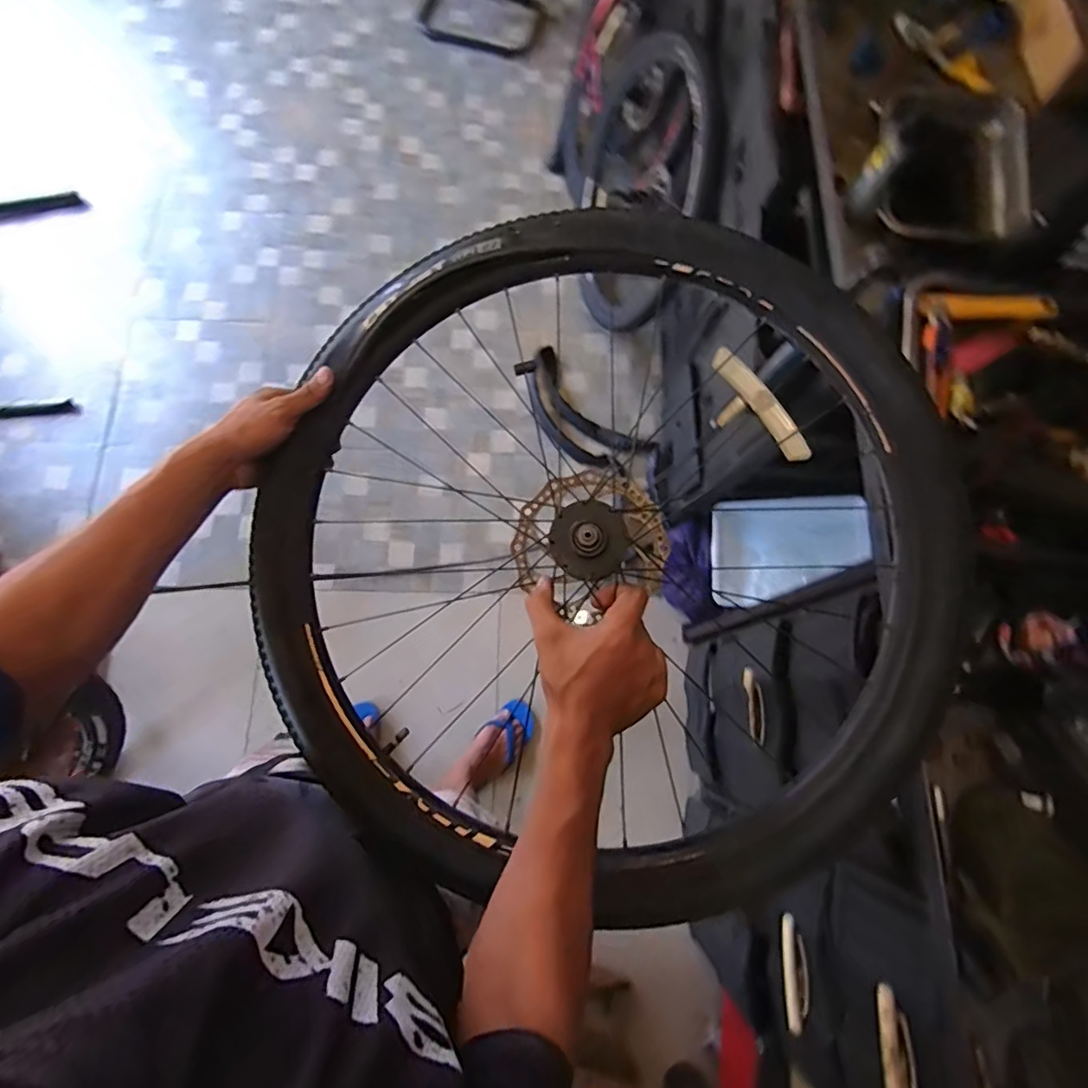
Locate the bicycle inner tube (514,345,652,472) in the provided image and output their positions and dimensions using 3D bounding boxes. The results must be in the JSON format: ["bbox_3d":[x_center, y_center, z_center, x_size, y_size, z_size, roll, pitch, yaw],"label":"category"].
[{"bbox_3d":[0.083,-0.367,1.563,0.184,0.066,0.448,-40,79,-9],"label":"bicycle inner tube"}]

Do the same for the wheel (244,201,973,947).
[{"bbox_3d":[0.036,-0.006,0.500,0.608,0.107,0.611,0,76,0],"label":"wheel"}]

